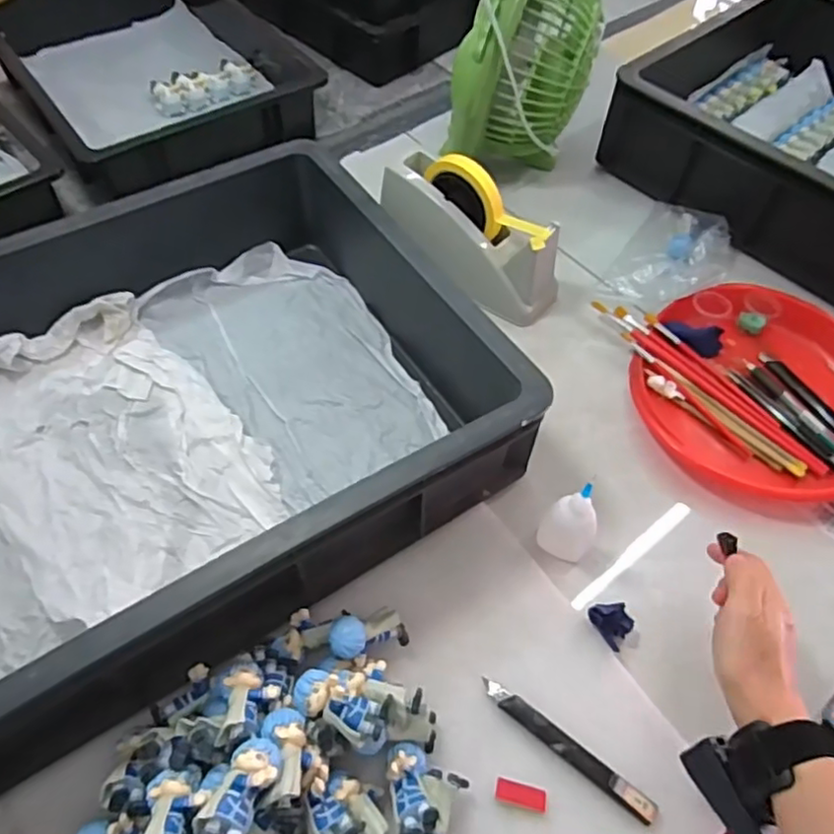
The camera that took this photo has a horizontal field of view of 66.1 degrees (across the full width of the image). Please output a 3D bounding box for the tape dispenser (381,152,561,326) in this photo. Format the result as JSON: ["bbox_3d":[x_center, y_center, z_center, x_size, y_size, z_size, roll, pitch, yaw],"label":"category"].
[{"bbox_3d":[0.054,-0.199,0.690,0.215,0.114,0.064,37,62,20],"label":"tape dispenser"}]

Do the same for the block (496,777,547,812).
[{"bbox_3d":[0.071,0.260,0.441,0.034,0.012,0.014,13,57,6],"label":"block"}]

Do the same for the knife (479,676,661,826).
[{"bbox_3d":[0.106,0.233,0.454,0.136,0.014,0.015,34,61,19],"label":"knife"}]

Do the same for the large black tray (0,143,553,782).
[{"bbox_3d":[-0.243,0.004,0.530,0.571,0.154,0.398,-28,62,-19],"label":"large black tray"}]

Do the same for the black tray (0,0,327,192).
[{"bbox_3d":[-0.345,-0.478,0.871,0.348,0.094,0.439,-32,63,-21],"label":"black tray"}]

